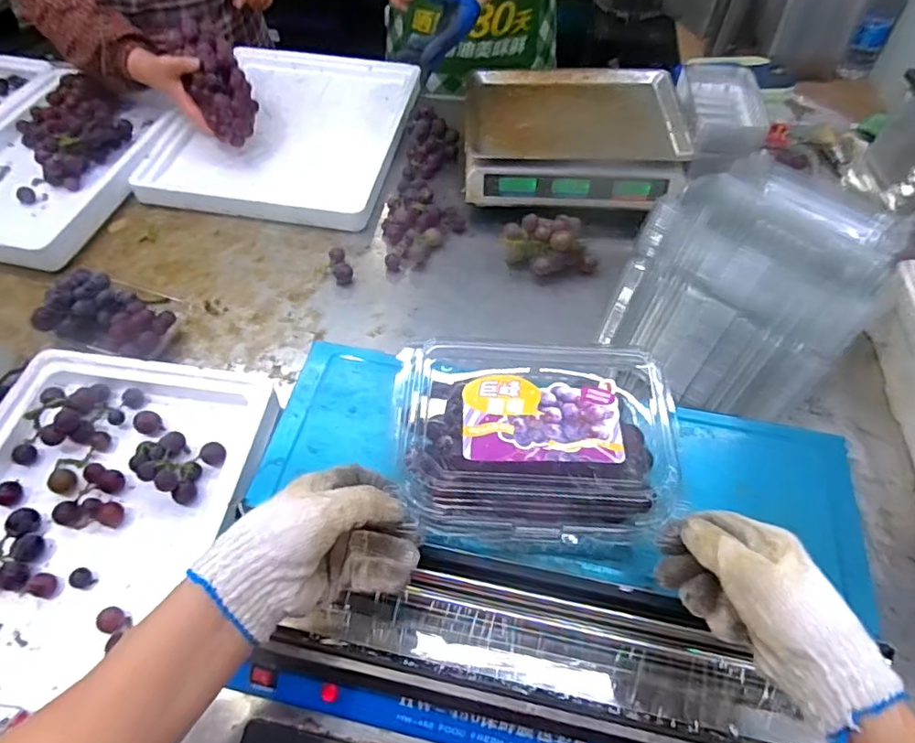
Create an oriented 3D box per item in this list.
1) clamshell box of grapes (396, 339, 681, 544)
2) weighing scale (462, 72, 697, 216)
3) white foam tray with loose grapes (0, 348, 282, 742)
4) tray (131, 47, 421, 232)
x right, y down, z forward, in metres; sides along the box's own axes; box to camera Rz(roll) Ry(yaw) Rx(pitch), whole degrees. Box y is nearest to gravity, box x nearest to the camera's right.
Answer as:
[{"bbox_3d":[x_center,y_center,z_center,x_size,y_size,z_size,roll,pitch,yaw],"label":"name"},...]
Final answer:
[{"bbox_3d":[0.057,0.039,0.420,0.195,0.077,0.152,1,55,0],"label":"clamshell box of grapes"},{"bbox_3d":[0.192,-0.387,0.962,0.359,0.121,0.303,2,55,0],"label":"weighing scale"},{"bbox_3d":[-0.390,0.181,0.577,0.302,0.054,0.445,8,55,5],"label":"white foam tray with loose grapes"},{"bbox_3d":[-0.287,-0.442,1.032,0.394,0.045,0.488,11,56,7],"label":"tray"}]

